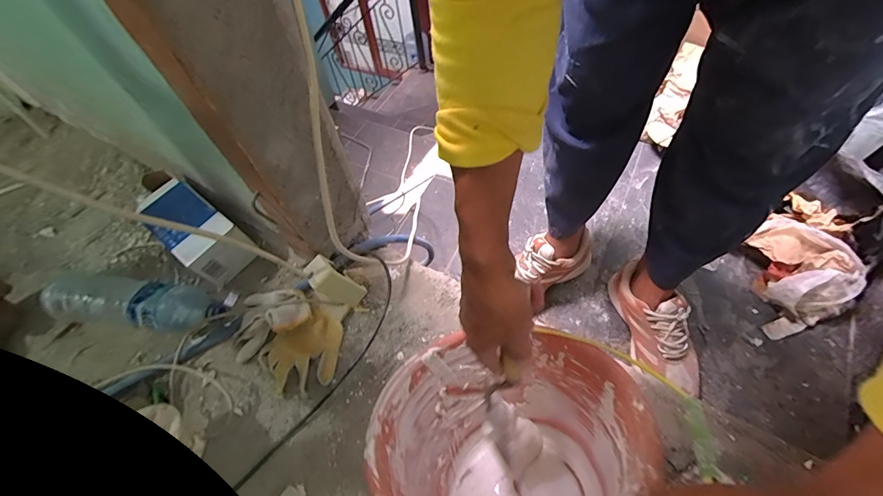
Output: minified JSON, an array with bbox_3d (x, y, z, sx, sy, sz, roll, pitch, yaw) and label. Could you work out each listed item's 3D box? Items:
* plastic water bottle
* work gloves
[{"bbox_3d":[-0.541,0.094,0.700,0.295,0.082,0.103,6,58,7],"label":"plastic water bottle"},{"bbox_3d":[-0.273,0.152,0.672,0.193,0.042,0.177,5,58,7],"label":"work gloves"}]

